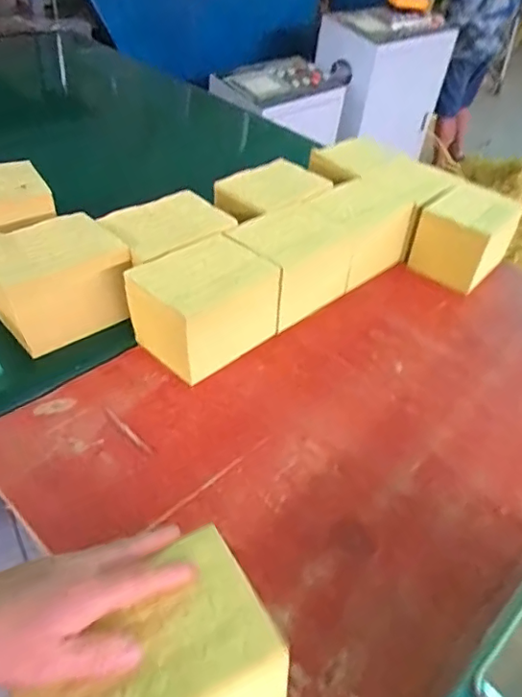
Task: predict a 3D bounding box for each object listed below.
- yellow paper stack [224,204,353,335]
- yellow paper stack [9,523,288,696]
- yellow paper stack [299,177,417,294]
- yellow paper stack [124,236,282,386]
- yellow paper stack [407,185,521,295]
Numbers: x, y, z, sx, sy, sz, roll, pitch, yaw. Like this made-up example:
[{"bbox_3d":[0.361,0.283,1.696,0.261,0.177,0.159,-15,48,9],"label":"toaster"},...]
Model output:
[{"bbox_3d":[0.044,-0.126,0.822,0.118,0.114,0.178,36,49,29],"label":"yellow paper stack"},{"bbox_3d":[-0.078,0.227,0.379,0.155,0.106,0.121,-15,46,-24],"label":"yellow paper stack"},{"bbox_3d":[0.157,-0.196,0.916,0.172,0.111,0.124,-30,53,-35],"label":"yellow paper stack"},{"bbox_3d":[-0.077,-0.060,0.727,0.130,0.118,0.175,34,48,28],"label":"yellow paper stack"},{"bbox_3d":[0.359,-0.198,0.951,0.126,0.114,0.154,32,47,26],"label":"yellow paper stack"}]

